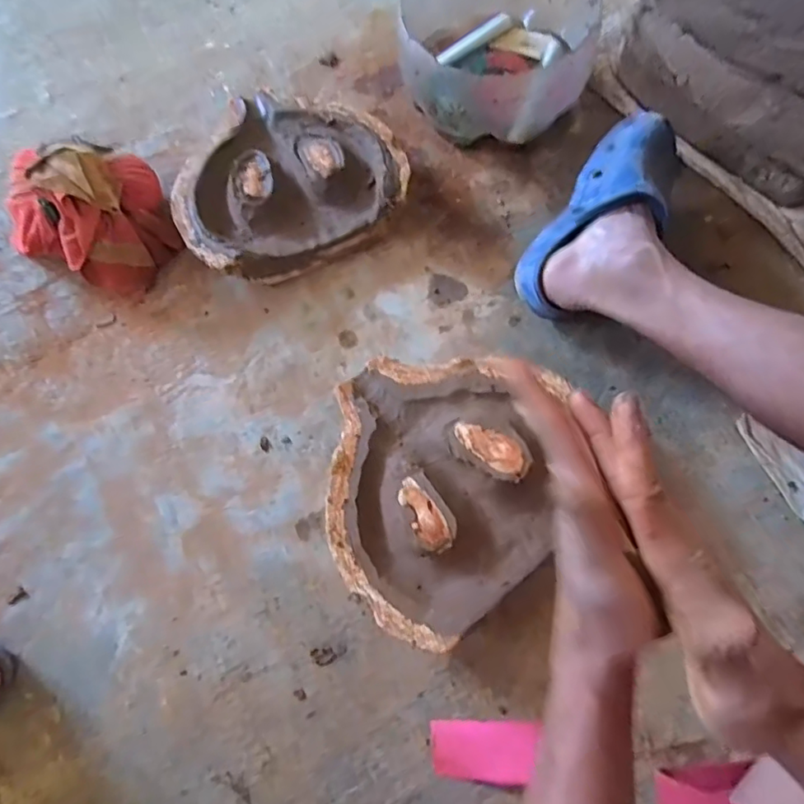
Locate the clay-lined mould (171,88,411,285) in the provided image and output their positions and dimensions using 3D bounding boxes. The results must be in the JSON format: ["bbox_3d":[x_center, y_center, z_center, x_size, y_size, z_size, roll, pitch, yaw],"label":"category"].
[{"bbox_3d":[-0.146,-0.280,0.687,0.268,0.065,0.244,-24,71,-6],"label":"clay-lined mould"}]

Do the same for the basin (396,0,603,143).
[{"bbox_3d":[0.119,-0.453,0.689,0.228,0.095,0.234,1,70,5],"label":"basin"}]

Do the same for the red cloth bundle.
[{"bbox_3d":[-0.372,-0.225,0.647,0.172,0.128,0.158,-1,71,2],"label":"red cloth bundle"}]

